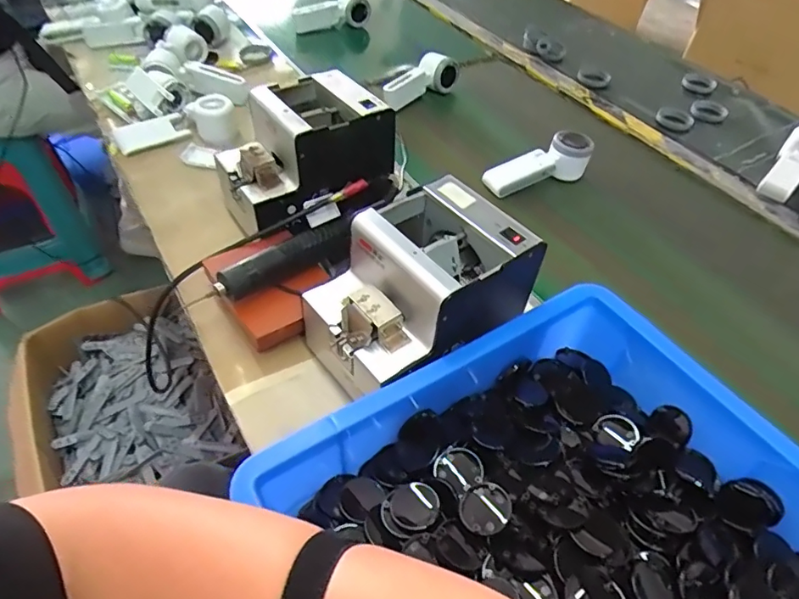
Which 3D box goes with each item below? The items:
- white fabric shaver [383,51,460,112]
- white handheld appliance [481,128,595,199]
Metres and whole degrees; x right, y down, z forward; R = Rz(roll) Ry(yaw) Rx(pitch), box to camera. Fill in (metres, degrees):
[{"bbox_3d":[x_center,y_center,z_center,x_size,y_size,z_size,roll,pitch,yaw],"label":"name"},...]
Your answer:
[{"bbox_3d":[0.041,-0.365,0.892,0.059,0.053,0.181,27,51,18],"label":"white fabric shaver"},{"bbox_3d":[0.197,-0.194,0.751,0.159,0.059,0.046,-19,52,-22],"label":"white handheld appliance"}]

